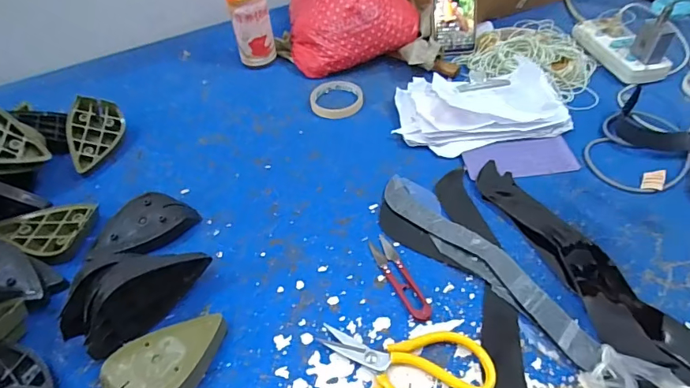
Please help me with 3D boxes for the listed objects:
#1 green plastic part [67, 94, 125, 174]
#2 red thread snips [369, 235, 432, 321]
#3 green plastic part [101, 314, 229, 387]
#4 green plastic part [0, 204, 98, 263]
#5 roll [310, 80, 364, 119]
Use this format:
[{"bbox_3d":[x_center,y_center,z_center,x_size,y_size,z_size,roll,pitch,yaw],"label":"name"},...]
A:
[{"bbox_3d":[-0.379,-0.087,0.662,0.075,0.018,0.120,9,62,-16],"label":"green plastic part"},{"bbox_3d":[0.061,0.092,0.494,0.026,0.006,0.113,-22,50,-14],"label":"red thread snips"},{"bbox_3d":[-0.172,0.162,0.432,0.081,0.036,0.121,25,54,25],"label":"green plastic part"},{"bbox_3d":[-0.374,0.048,0.550,0.115,0.025,0.083,-3,48,-5],"label":"green plastic part"},{"bbox_3d":[-0.014,-0.159,0.726,0.085,0.012,0.088,-2,48,3],"label":"roll"}]

